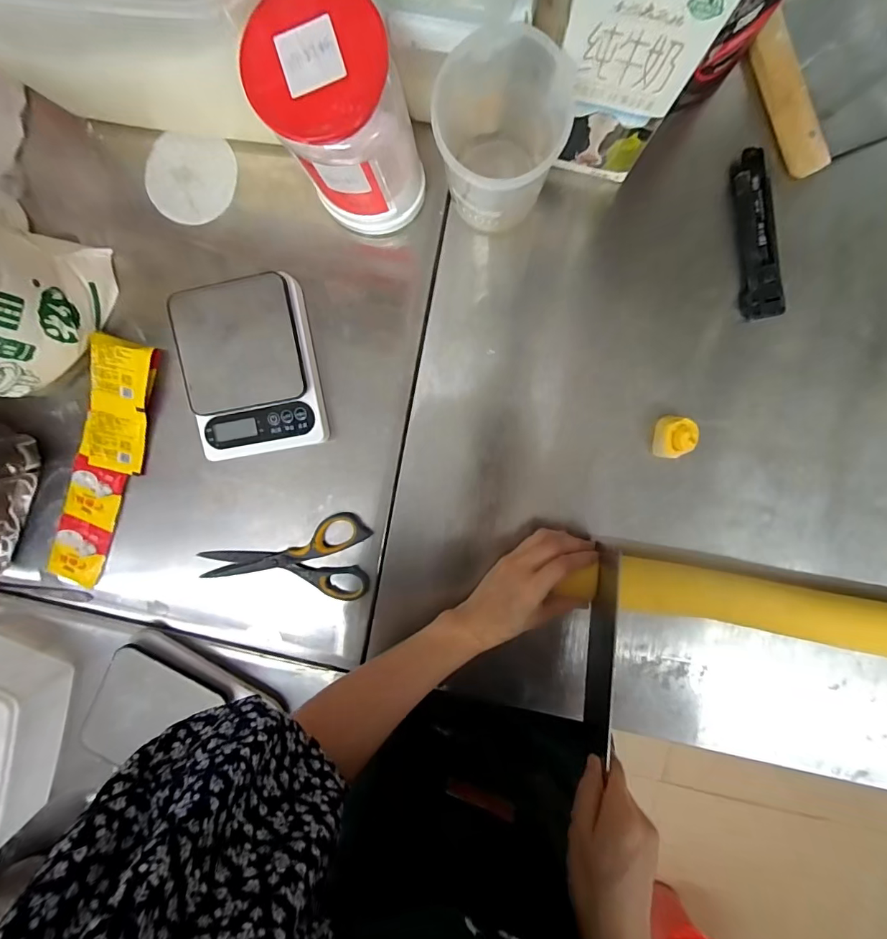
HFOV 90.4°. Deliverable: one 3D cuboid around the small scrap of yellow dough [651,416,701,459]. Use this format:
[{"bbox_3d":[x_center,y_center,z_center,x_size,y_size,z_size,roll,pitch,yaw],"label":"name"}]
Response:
[{"bbox_3d":[0.234,-0.033,0.448,0.035,0.033,0.041,4,96,4],"label":"small scrap of yellow dough"}]

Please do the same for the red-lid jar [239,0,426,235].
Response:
[{"bbox_3d":[-0.078,-0.278,0.369,0.096,0.158,0.101,0,96,4],"label":"red-lid jar"}]

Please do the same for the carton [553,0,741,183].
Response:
[{"bbox_3d":[0.132,-0.311,0.327,0.102,0.188,0.066,11,96,3],"label":"carton"}]

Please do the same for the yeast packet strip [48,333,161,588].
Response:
[{"bbox_3d":[-0.379,-0.002,0.494,0.069,0.013,0.282,18,100,-7],"label":"yeast packet strip"}]

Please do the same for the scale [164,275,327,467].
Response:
[{"bbox_3d":[-0.199,-0.103,0.456,0.129,0.040,0.169,-8,95,5],"label":"scale"}]

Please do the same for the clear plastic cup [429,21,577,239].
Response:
[{"bbox_3d":[0.040,-0.270,0.375,0.086,0.130,0.104,31,97,1],"label":"clear plastic cup"}]

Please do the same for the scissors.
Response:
[{"bbox_3d":[-0.172,0.087,0.483,0.183,0.015,0.089,6,96,4],"label":"scissors"}]

